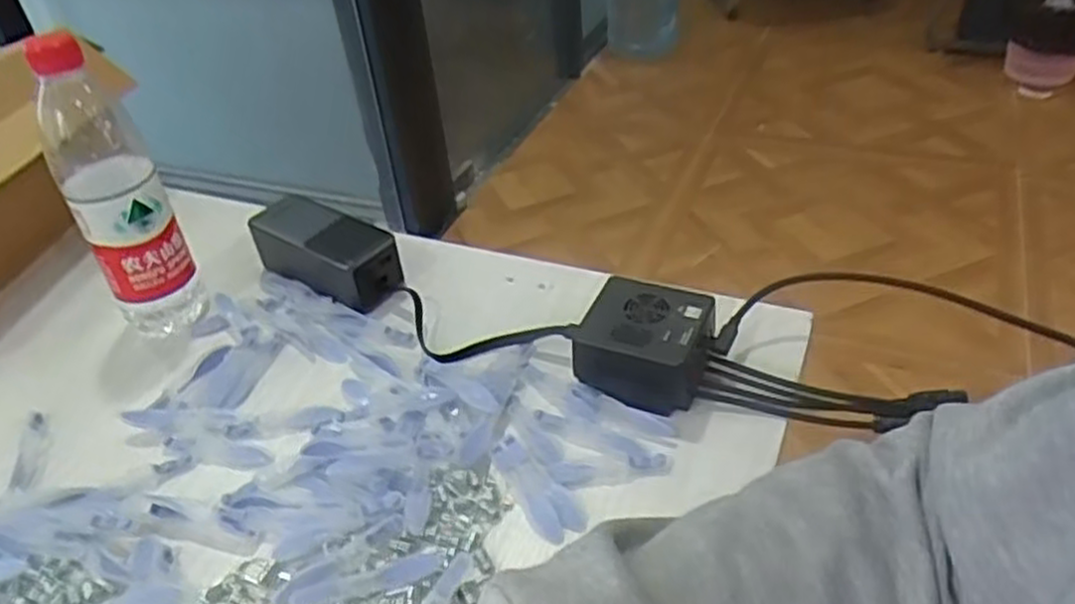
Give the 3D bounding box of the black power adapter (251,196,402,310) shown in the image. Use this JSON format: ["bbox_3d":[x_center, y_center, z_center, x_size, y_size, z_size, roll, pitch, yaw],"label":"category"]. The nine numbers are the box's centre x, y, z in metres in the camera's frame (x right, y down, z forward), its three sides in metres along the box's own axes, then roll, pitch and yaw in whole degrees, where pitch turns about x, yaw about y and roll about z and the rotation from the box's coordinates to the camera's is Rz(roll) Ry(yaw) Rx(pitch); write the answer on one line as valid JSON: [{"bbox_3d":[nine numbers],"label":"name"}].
[{"bbox_3d":[-0.170,-0.041,0.638,0.123,0.048,0.055,23,48,31],"label":"black power adapter"}]

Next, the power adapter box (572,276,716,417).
[{"bbox_3d":[0.072,0.027,0.530,0.080,0.046,0.075,14,44,23],"label":"power adapter box"}]

